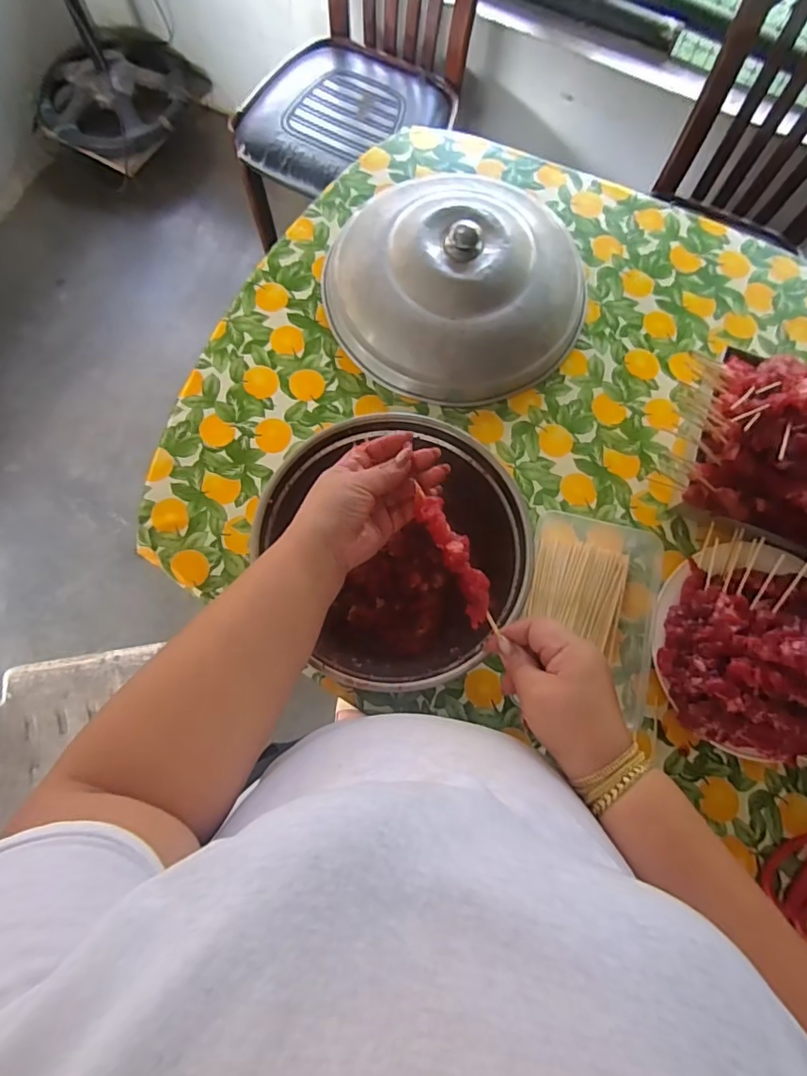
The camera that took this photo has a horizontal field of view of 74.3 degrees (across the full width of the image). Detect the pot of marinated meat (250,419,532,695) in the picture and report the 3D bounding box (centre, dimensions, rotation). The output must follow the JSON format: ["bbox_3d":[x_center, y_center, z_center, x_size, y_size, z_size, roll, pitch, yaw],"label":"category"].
[{"bbox_3d":[-0.001,0.017,0.591,0.246,0.152,0.263,0,77,-1],"label":"pot of marinated meat"}]

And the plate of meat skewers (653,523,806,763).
[{"bbox_3d":[0.466,0.140,0.602,0.328,0.120,0.242,20,77,3],"label":"plate of meat skewers"}]

